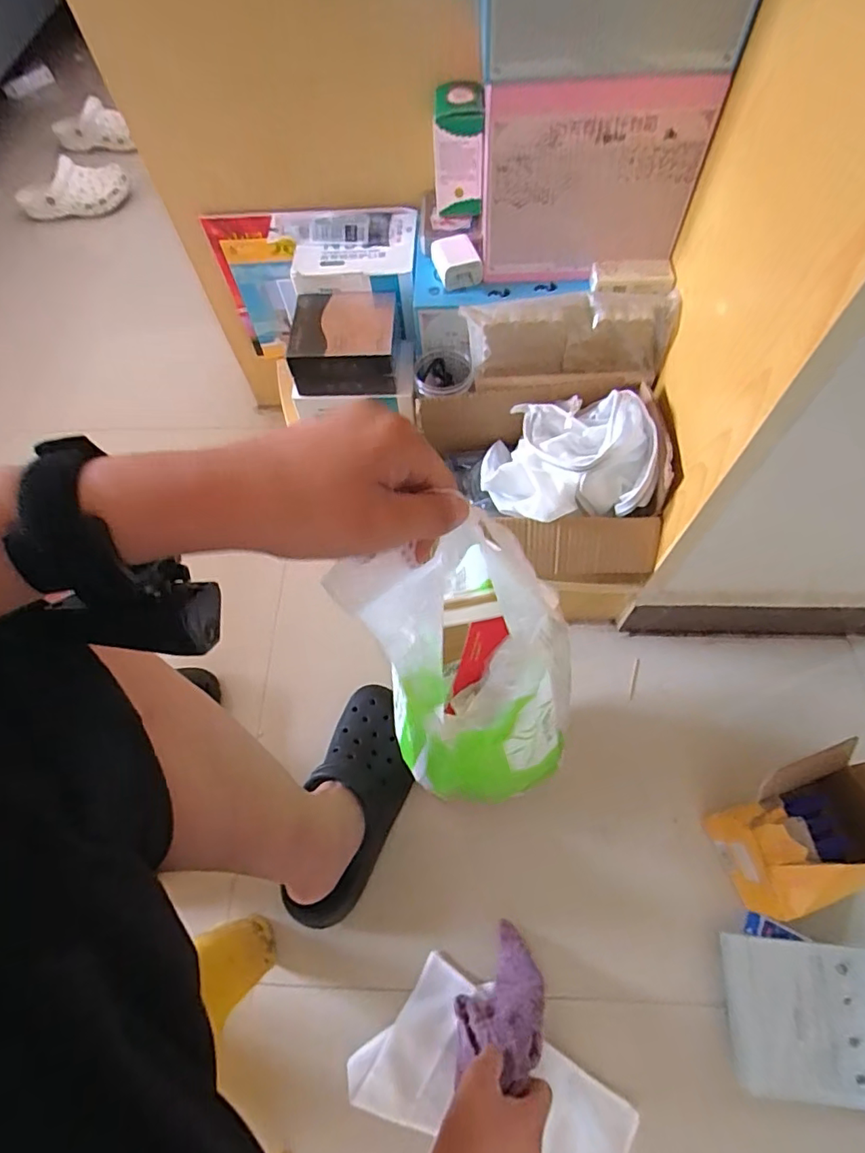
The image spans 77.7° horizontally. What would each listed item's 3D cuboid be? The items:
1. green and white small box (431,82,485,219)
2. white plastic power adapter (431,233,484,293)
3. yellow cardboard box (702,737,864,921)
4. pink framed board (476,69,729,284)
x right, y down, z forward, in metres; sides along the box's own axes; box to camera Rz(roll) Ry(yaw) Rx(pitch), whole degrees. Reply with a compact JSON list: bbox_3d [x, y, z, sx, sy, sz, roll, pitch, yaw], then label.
[{"bbox_3d":[0.028,-0.466,0.585,0.054,0.099,0.081,0,62,4],"label":"green and white small box"},{"bbox_3d":[0.028,-0.347,0.593,0.047,0.023,0.057,-13,64,-3],"label":"white plastic power adapter"},{"bbox_3d":[0.405,0.271,0.580,0.171,0.121,0.123,-21,64,-7],"label":"yellow cardboard box"},{"bbox_3d":[0.146,-0.363,0.508,0.191,0.164,0.019,5,64,6],"label":"pink framed board"}]

